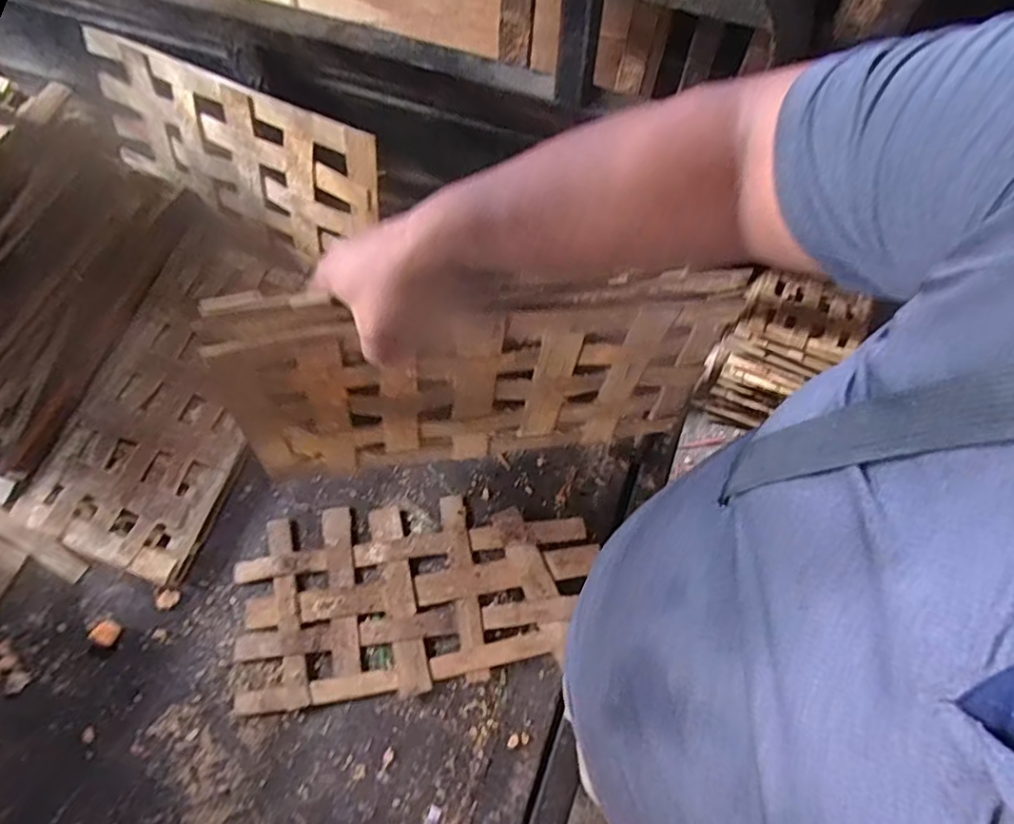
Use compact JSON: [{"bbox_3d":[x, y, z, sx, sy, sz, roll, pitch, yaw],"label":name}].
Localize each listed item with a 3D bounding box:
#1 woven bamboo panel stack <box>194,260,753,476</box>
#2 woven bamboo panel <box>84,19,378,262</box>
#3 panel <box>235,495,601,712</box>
[{"bbox_3d":[-0.023,-0.033,0.584,0.444,0.239,0.027,-6,58,-9],"label":"woven bamboo panel stack"},{"bbox_3d":[-0.366,-0.340,0.822,0.480,0.201,0.017,27,45,15],"label":"woven bamboo panel"},{"bbox_3d":[-0.112,0.218,0.748,0.422,0.020,0.215,-8,70,-1],"label":"panel"}]

